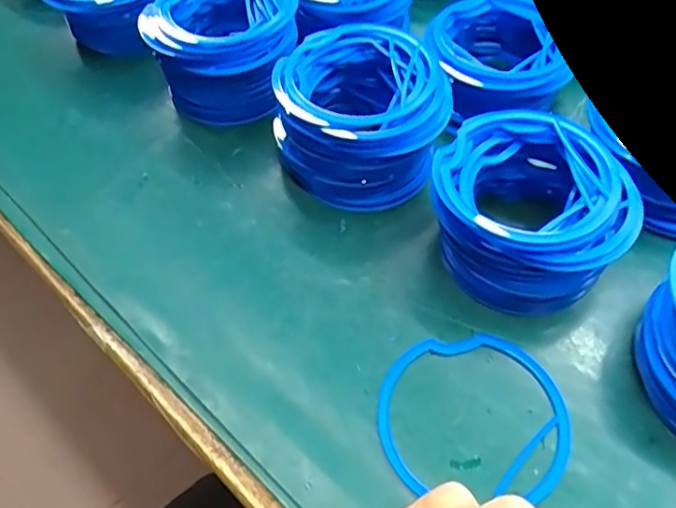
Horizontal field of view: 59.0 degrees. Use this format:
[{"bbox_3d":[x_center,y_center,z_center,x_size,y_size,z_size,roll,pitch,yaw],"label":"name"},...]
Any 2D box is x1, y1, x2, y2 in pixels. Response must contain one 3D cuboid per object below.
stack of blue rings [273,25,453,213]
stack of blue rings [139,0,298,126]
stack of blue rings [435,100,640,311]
[{"bbox_3d":[0.014,-0.088,0.390,0.104,0.062,0.106,-4,55,-1],"label":"stack of blue rings"},{"bbox_3d":[-0.083,-0.157,0.443,0.112,0.066,0.106,-18,56,-10],"label":"stack of blue rings"},{"bbox_3d":[0.107,-0.025,0.345,0.102,0.057,0.105,-22,57,-12],"label":"stack of blue rings"}]

